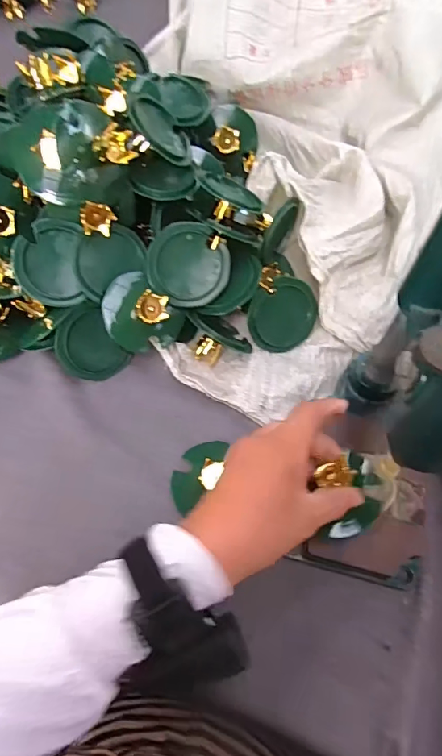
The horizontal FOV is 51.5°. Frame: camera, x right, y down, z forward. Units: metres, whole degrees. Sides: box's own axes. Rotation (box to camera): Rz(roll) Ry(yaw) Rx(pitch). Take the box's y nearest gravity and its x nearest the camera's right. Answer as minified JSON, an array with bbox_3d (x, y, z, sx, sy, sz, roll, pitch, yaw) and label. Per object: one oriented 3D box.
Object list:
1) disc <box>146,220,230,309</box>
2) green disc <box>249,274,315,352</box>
[{"bbox_3d":[-0.029,-0.106,0.430,0.076,0.011,0.075,-1,96,-13],"label":"disc"},{"bbox_3d":[0.063,-0.065,0.468,0.073,0.004,0.073,-3,99,-20],"label":"green disc"}]

